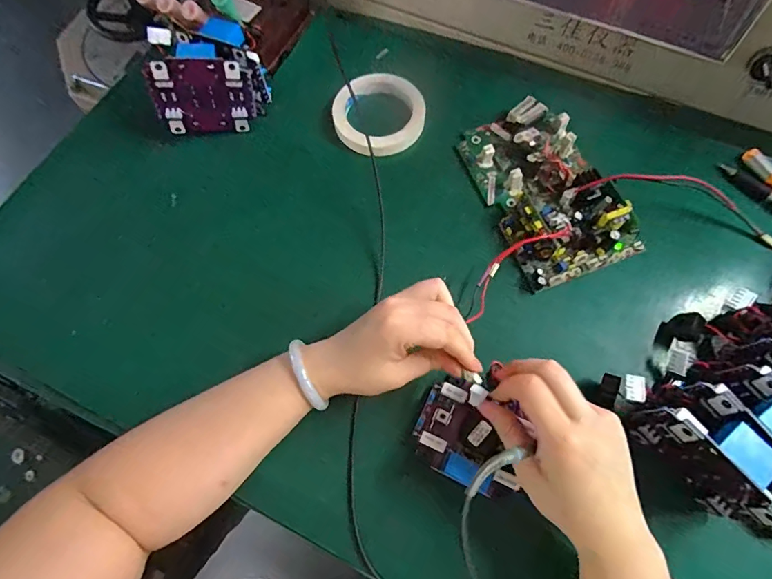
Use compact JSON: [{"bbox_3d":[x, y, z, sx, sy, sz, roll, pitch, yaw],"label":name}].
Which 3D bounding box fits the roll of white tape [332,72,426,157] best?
[{"bbox_3d":[-0.007,-0.199,0.495,0.098,0.031,0.095,-1,69,2],"label":"roll of white tape"}]

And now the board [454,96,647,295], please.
[{"bbox_3d":[0.163,-0.106,0.446,0.127,0.035,0.199,-20,69,-6],"label":"board"}]

